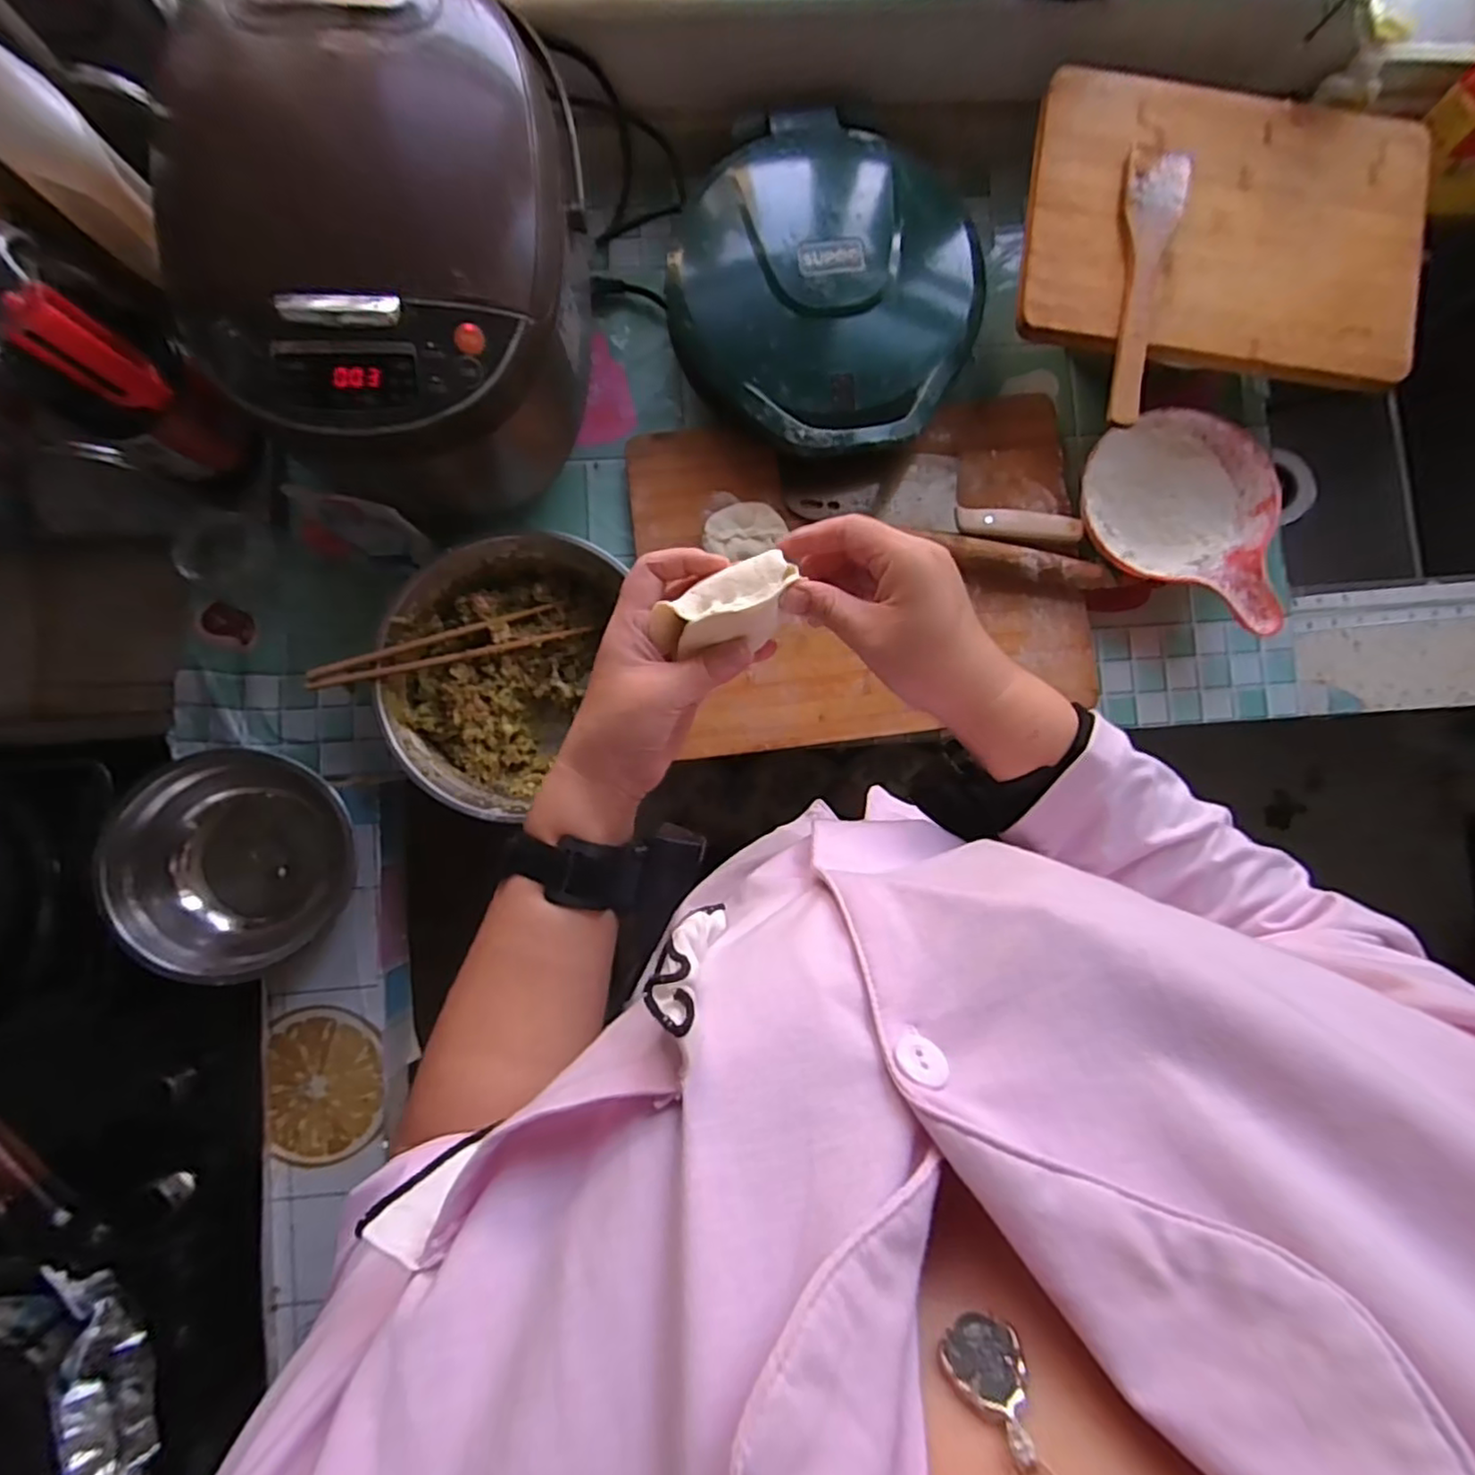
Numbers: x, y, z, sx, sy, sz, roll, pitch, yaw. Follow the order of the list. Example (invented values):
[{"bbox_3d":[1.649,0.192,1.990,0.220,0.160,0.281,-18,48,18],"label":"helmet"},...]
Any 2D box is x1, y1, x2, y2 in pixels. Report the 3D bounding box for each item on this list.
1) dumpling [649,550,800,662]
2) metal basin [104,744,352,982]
[{"bbox_3d":[-0.007,-0.069,0.354,0.078,0.032,0.038,-24,87,13],"label":"dumpling"},{"bbox_3d":[-0.446,0.110,0.610,0.177,0.091,0.190,0,86,-2],"label":"metal basin"}]

